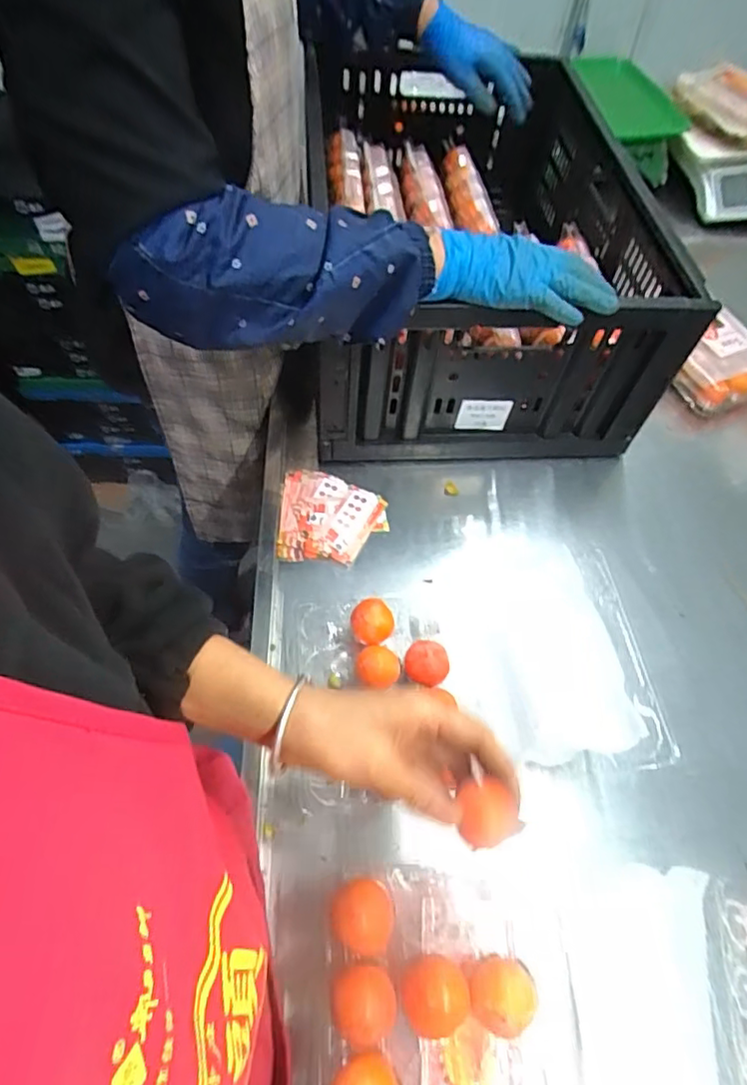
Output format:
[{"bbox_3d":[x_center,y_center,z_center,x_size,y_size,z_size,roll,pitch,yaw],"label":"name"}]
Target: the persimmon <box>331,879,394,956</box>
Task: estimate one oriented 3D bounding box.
[{"bbox_3d":[-0.010,0.261,0.399,0.043,0.051,0.043,1,59,-4],"label":"persimmon"}]

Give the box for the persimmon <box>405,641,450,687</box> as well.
[{"bbox_3d":[0.050,0.122,0.556,0.041,0.042,0.040,14,59,4],"label":"persimmon"}]

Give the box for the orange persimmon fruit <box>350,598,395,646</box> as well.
[{"bbox_3d":[-0.002,0.084,0.577,0.039,0.043,0.040,2,59,-3],"label":"orange persimmon fruit"}]

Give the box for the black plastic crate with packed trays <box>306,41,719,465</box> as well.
[{"bbox_3d":[0.144,-0.434,0.813,0.441,0.242,0.671,-1,59,-5],"label":"black plastic crate with packed trays"}]

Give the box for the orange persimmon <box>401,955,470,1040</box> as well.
[{"bbox_3d":[0.039,0.300,0.381,0.041,0.049,0.042,2,59,-3],"label":"orange persimmon"}]

